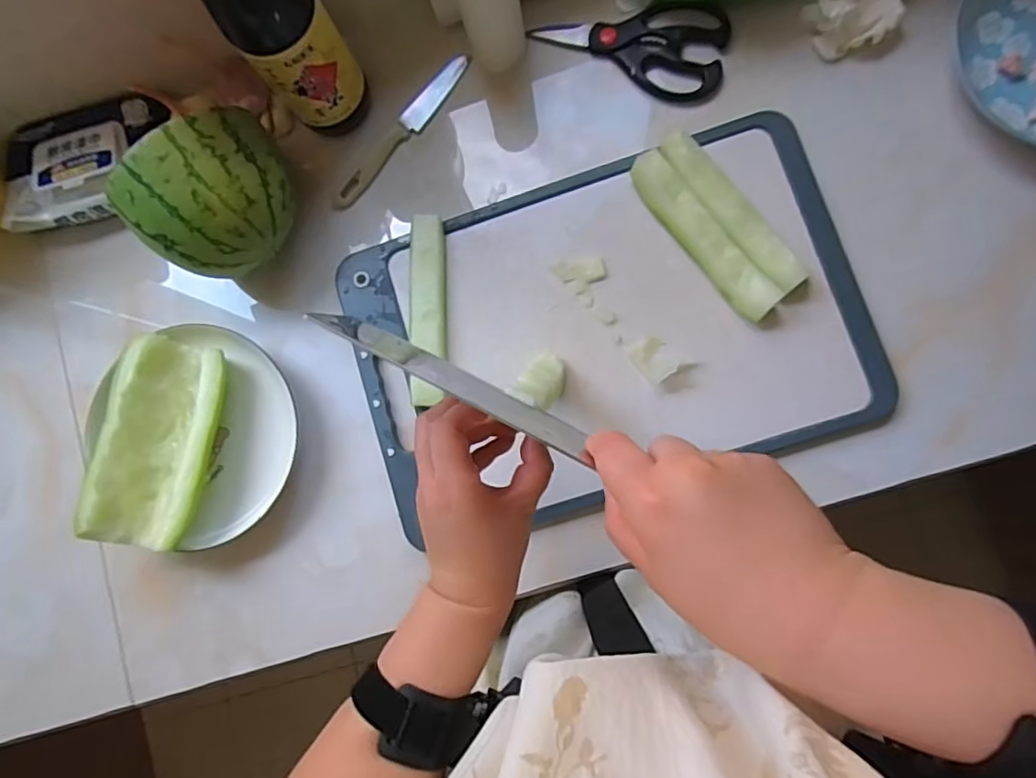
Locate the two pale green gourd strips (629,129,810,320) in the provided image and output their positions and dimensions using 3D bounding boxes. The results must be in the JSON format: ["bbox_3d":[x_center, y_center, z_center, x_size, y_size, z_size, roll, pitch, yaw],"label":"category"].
[{"bbox_3d":[0.169,-0.141,0.503,0.066,0.022,0.164,-39,82,1],"label":"two pale green gourd strips"}]

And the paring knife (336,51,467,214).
[{"bbox_3d":[-0.111,-0.246,0.562,0.029,0.017,0.187,42,90,8],"label":"paring knife"}]

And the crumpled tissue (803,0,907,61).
[{"bbox_3d":[0.296,-0.337,0.502,0.070,0.030,0.099,41,93,10],"label":"crumpled tissue"}]

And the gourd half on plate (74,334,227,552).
[{"bbox_3d":[-0.308,0.046,0.516,0.080,0.070,0.173,6,87,10],"label":"gourd half on plate"}]

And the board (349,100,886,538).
[{"bbox_3d":[0.072,-0.053,0.513,0.427,0.016,0.273,-16,82,4],"label":"board"}]

